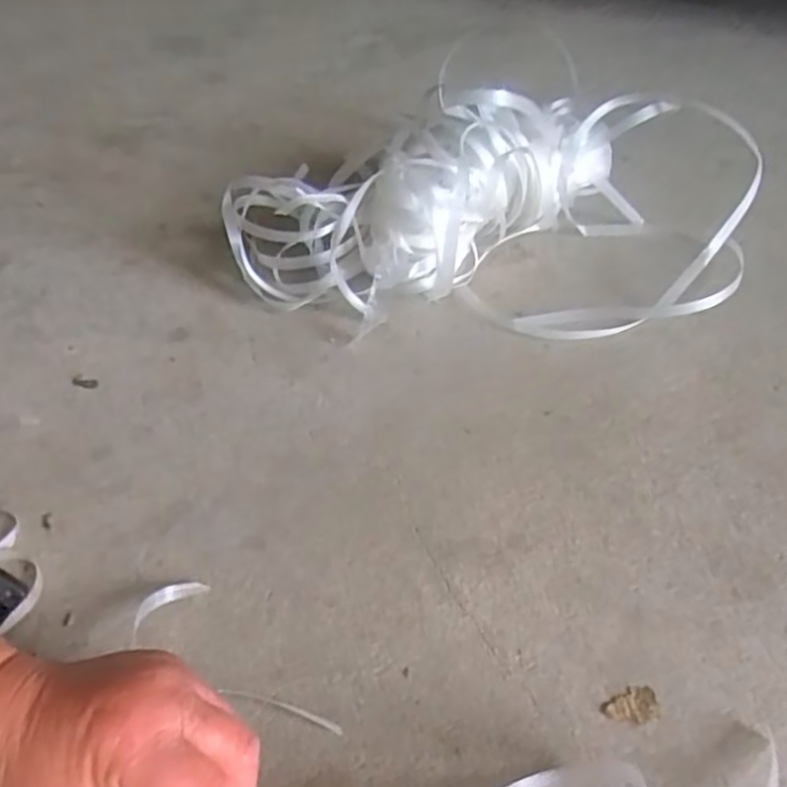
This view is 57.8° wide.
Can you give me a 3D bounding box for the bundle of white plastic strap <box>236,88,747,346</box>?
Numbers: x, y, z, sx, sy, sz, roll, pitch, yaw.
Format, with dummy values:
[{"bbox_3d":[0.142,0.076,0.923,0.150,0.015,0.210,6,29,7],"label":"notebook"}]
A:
[{"bbox_3d":[0.083,-0.168,0.634,0.462,0.133,0.229,-2,47,6],"label":"bundle of white plastic strap"}]

